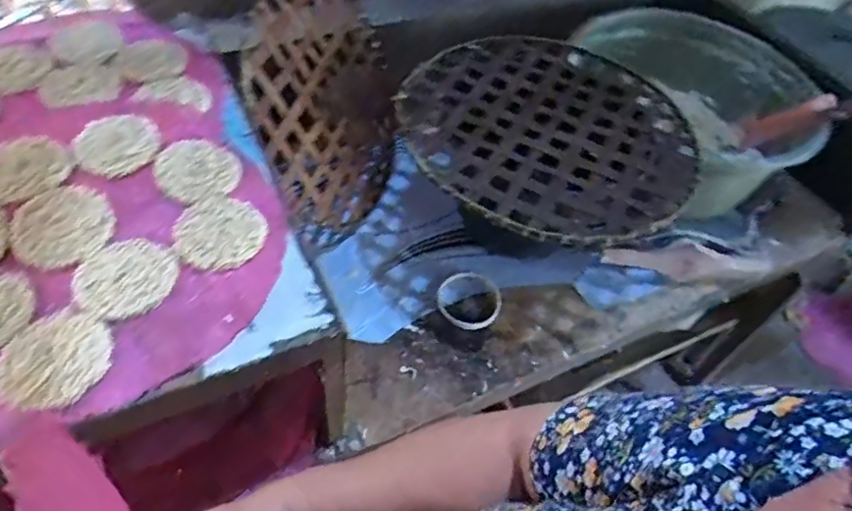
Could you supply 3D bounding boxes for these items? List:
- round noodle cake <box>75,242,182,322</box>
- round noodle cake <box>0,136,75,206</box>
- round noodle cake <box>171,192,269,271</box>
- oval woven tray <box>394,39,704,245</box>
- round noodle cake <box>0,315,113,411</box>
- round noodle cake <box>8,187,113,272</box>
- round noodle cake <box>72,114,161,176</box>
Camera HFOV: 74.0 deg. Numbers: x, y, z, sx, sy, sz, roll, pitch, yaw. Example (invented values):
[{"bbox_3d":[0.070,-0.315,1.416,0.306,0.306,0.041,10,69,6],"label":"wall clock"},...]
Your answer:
[{"bbox_3d":[-0.258,0.017,0.483,0.079,0.011,0.078,0,54,1],"label":"round noodle cake"},{"bbox_3d":[-0.374,-0.080,0.527,0.066,0.023,0.077,30,60,20],"label":"round noodle cake"},{"bbox_3d":[-0.192,-0.023,0.522,0.080,0.007,0.077,0,54,1],"label":"round noodle cake"},{"bbox_3d":[0.152,-0.162,0.723,0.336,0.044,0.375,-26,58,-17],"label":"oval woven tray"},{"bbox_3d":[-0.285,0.077,0.430,0.074,0.007,0.078,0,54,1],"label":"round noodle cake"},{"bbox_3d":[-0.324,-0.027,0.504,0.078,0.006,0.081,4,66,-10],"label":"round noodle cake"},{"bbox_3d":[-0.308,-0.114,0.565,0.075,0.023,0.078,-20,56,-13],"label":"round noodle cake"}]

